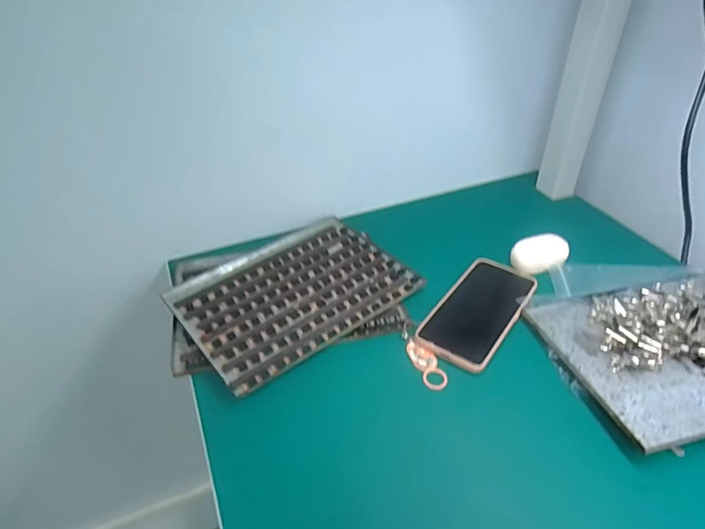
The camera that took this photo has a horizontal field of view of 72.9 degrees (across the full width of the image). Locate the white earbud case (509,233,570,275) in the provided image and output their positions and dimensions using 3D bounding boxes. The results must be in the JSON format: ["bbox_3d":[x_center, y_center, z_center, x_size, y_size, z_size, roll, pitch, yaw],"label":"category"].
[{"bbox_3d":[0.231,-0.015,0.584,0.067,0.024,0.041,-16,42,-16],"label":"white earbud case"}]

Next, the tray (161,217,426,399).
[{"bbox_3d":[-0.065,0.031,0.556,0.246,0.012,0.182,-28,47,-27],"label":"tray"}]

